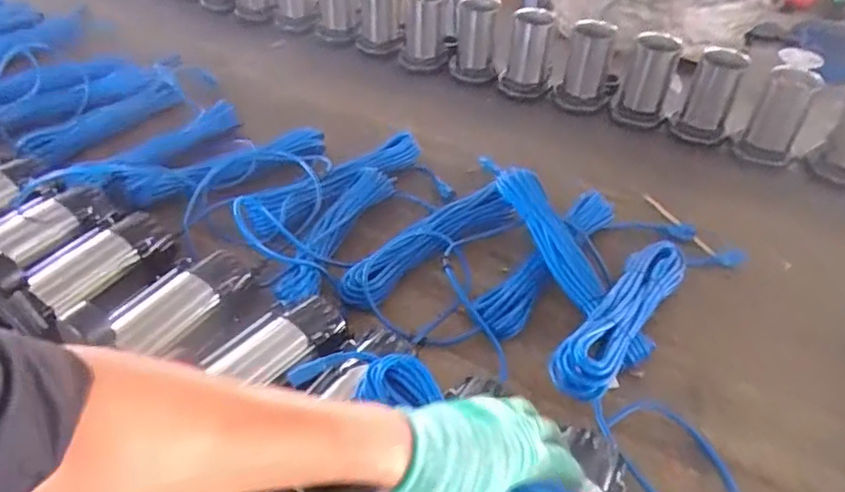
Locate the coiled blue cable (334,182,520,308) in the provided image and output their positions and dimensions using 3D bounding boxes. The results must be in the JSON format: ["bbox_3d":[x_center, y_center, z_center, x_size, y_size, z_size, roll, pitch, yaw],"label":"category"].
[{"bbox_3d":[0.002,-0.002,0.934,0.314,0.045,0.093,-26,50,-28],"label":"coiled blue cable"}]

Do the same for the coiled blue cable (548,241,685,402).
[{"bbox_3d":[0.272,0.074,0.795,0.080,0.051,0.338,29,48,25],"label":"coiled blue cable"}]

